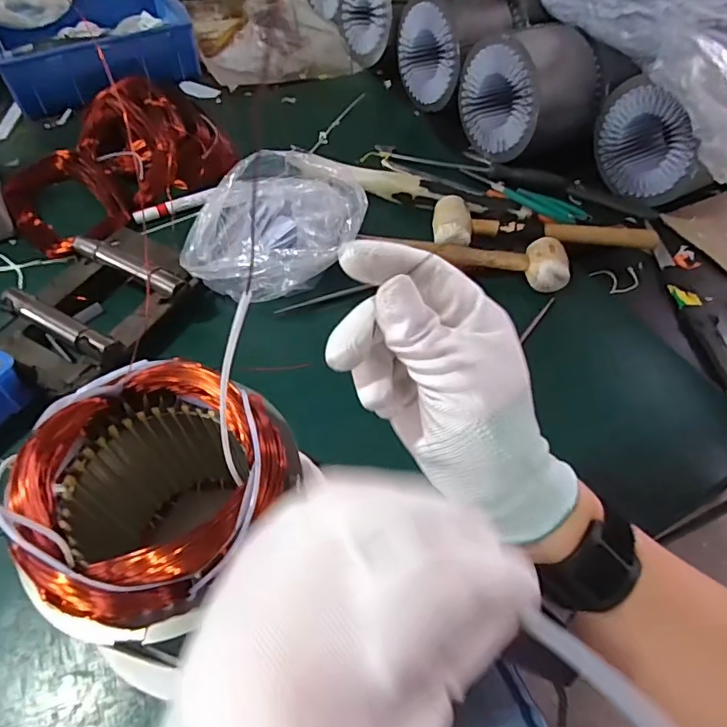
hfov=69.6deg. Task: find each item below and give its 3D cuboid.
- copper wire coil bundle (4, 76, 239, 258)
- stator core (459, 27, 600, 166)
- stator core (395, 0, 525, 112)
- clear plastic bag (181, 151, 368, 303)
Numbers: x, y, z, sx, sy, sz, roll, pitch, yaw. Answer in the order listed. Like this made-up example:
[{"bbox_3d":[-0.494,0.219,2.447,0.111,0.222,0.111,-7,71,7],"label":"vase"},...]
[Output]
[{"bbox_3d":[-0.325,-0.264,0.672,0.200,0.077,0.287,27,58,17],"label":"copper wire coil bundle"},{"bbox_3d":[0.231,-0.386,0.741,0.132,0.134,0.156,-28,59,-20],"label":"stator core"},{"bbox_3d":[0.142,-0.500,0.819,0.128,0.143,0.161,-33,61,-22],"label":"stator core"},{"bbox_3d":[-0.095,-0.144,0.553,0.188,0.097,0.141,-5,55,-5],"label":"clear plastic bag"}]

